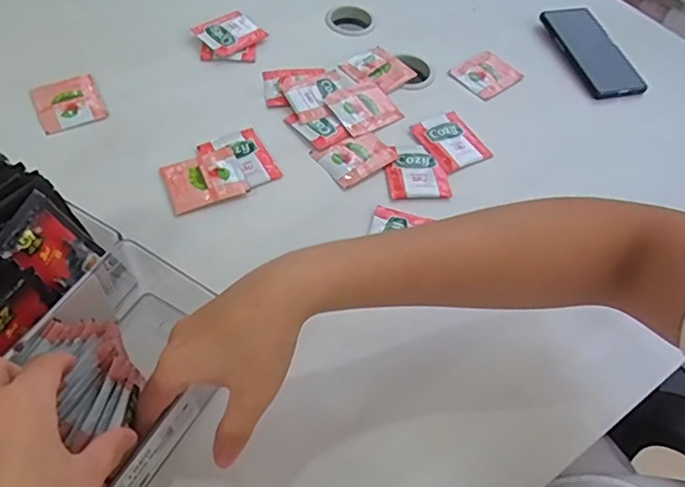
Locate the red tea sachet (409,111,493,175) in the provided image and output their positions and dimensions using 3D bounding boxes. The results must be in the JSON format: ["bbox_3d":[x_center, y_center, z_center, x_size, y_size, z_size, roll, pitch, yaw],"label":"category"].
[{"bbox_3d":[0.121,-0.117,0.602,0.061,0.012,0.080,-26,60,-20],"label":"red tea sachet"}]

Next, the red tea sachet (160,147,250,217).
[{"bbox_3d":[-0.140,-0.066,0.539,0.074,0.009,0.066,-19,58,-15],"label":"red tea sachet"}]

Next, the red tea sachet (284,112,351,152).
[{"bbox_3d":[-0.028,-0.132,0.596,0.045,0.006,0.062,-35,63,-24],"label":"red tea sachet"}]

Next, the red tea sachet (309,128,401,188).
[{"bbox_3d":[0.014,-0.096,0.576,0.075,0.005,0.060,-32,63,-23],"label":"red tea sachet"}]

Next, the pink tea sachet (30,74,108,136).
[{"bbox_3d":[-0.301,-0.155,0.589,0.067,0.011,0.075,-24,60,-19],"label":"pink tea sachet"}]

